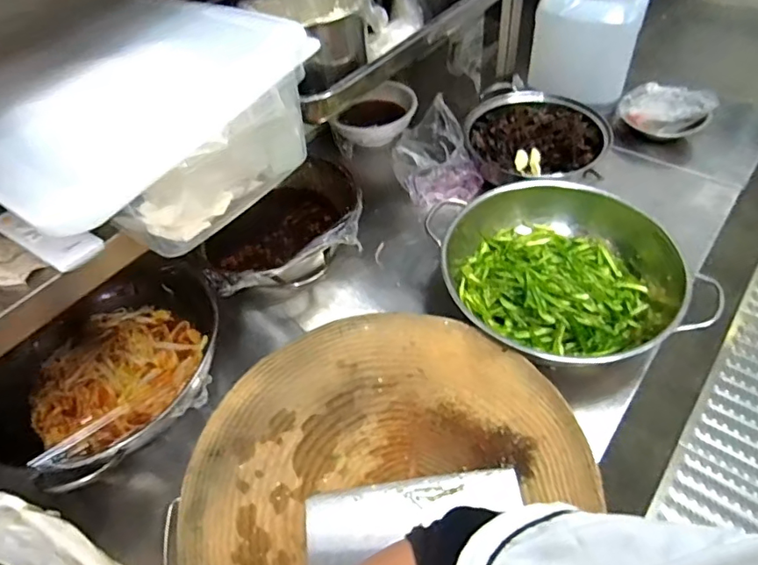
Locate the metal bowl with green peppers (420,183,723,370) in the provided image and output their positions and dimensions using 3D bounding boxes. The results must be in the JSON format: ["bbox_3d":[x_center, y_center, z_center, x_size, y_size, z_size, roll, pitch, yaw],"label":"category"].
[{"bbox_3d":[0.267,-0.015,0.785,0.329,0.097,0.314,-3,49,4],"label":"metal bowl with green peppers"}]

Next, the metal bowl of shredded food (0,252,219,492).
[{"bbox_3d":[-0.391,0.114,0.744,0.309,0.090,0.327,-3,49,4],"label":"metal bowl of shredded food"}]

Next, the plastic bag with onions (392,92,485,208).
[{"bbox_3d":[0.112,-0.233,0.959,0.160,0.138,0.169,1,49,7],"label":"plastic bag with onions"}]

